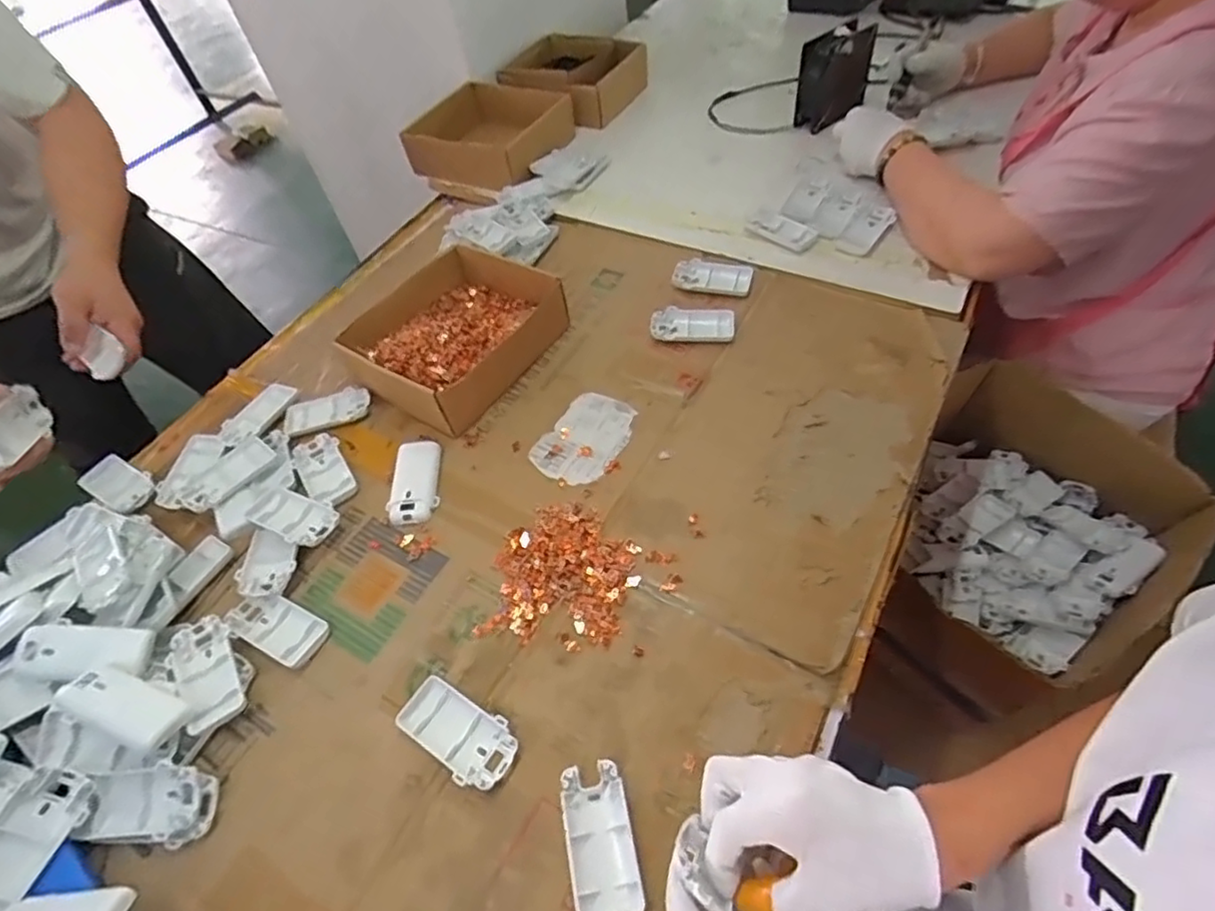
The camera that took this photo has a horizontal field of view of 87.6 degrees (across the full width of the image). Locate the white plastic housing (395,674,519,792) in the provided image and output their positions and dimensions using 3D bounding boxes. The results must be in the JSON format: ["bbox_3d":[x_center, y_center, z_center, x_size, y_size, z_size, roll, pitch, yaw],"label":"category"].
[{"bbox_3d":[-0.118,0.218,0.498,0.096,0.013,0.051,20,58,22],"label":"white plastic housing"}]

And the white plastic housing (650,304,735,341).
[{"bbox_3d":[0.099,-0.152,0.738,0.096,0.015,0.051,2,53,10],"label":"white plastic housing"}]

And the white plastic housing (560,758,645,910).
[{"bbox_3d":[-0.005,0.270,0.446,0.046,0.013,0.095,-12,52,-1],"label":"white plastic housing"}]

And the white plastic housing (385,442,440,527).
[{"bbox_3d":[-0.195,0.022,0.646,0.047,0.018,0.104,-5,52,4],"label":"white plastic housing"}]

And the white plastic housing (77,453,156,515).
[{"bbox_3d":[-0.537,0.032,0.699,0.098,0.018,0.046,19,57,21],"label":"white plastic housing"}]

